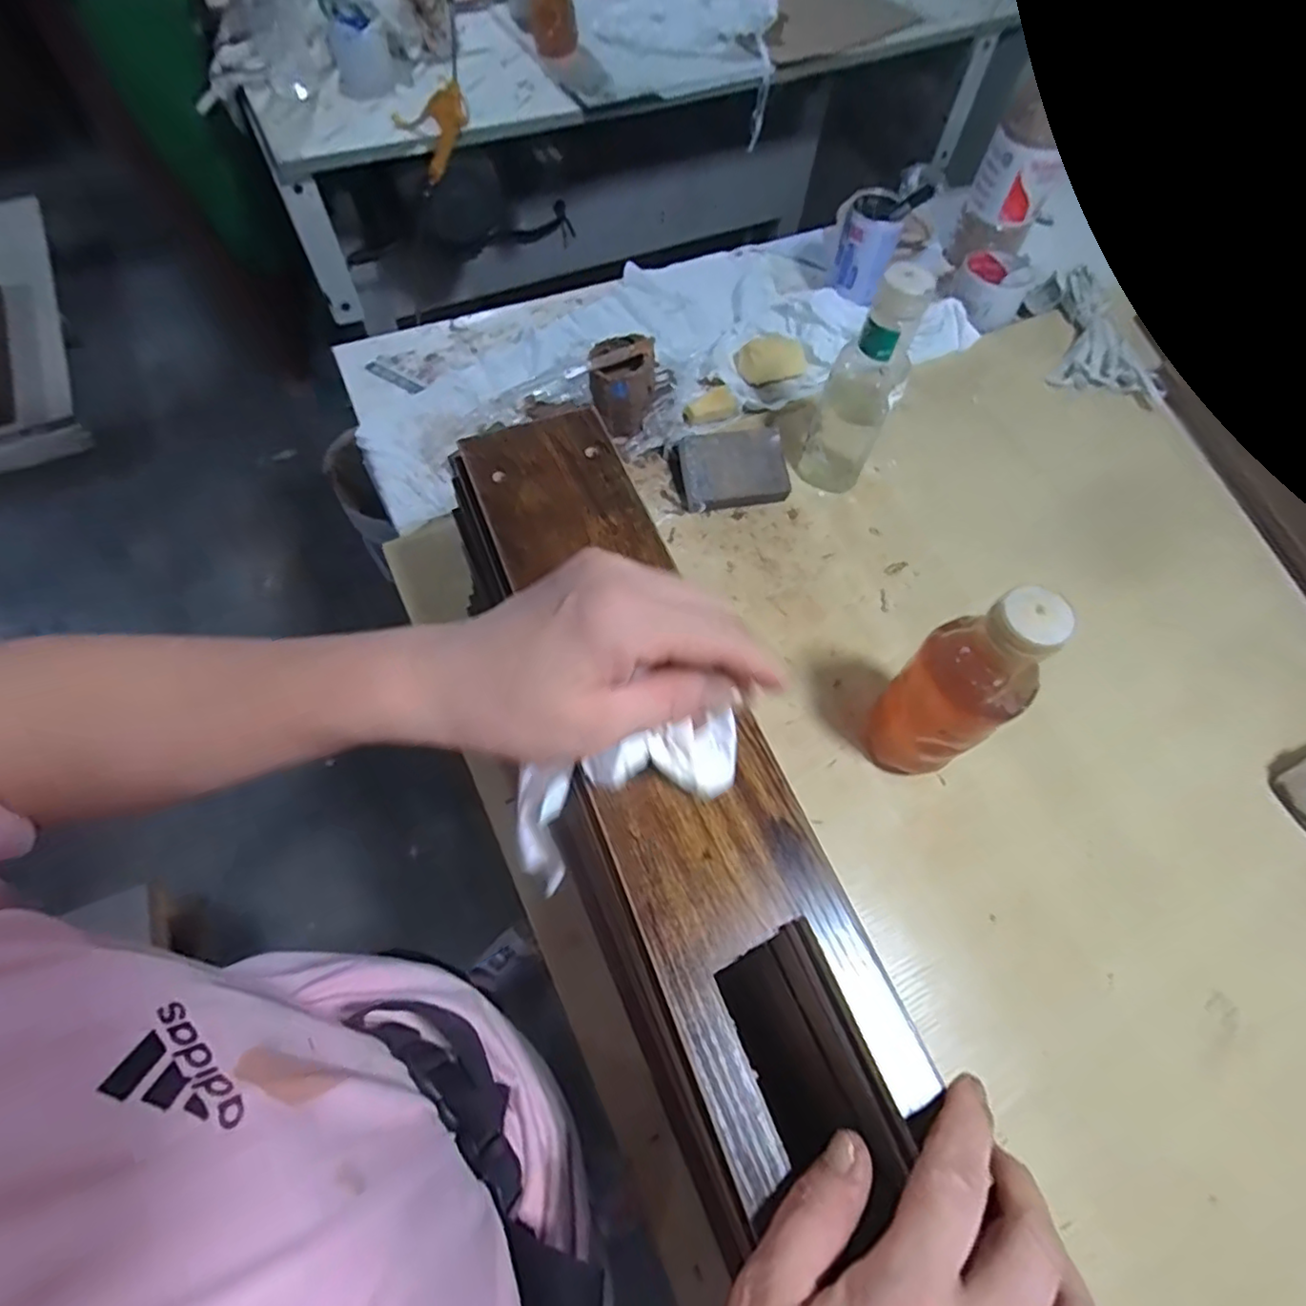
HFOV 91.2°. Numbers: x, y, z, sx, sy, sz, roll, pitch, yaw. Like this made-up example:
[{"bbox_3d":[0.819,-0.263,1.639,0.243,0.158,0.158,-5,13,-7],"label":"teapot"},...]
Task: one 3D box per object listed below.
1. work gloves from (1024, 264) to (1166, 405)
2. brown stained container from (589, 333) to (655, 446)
[{"bbox_3d":[0.511,-0.372,0.742,0.115,0.034,0.189,5,62,0],"label":"work gloves"},{"bbox_3d":[-0.032,-0.275,0.650,0.065,0.074,0.073,0,62,-2],"label":"brown stained container"}]

